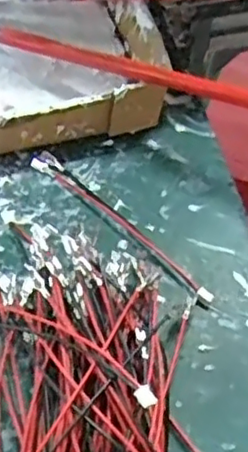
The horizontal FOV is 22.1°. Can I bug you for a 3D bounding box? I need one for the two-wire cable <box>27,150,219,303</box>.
[{"bbox_3d":[-0.003,-0.003,0.359,0.138,0.007,0.012,39,65,23],"label":"two-wire cable"}]

